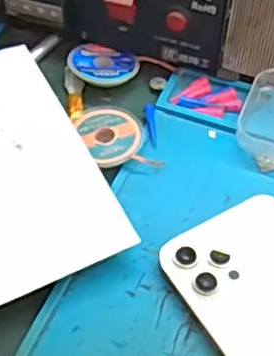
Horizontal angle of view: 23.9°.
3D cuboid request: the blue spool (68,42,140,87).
[{"bbox_3d":[-0.021,-0.075,0.425,0.044,0.013,0.039,5,54,5],"label":"blue spool"}]

